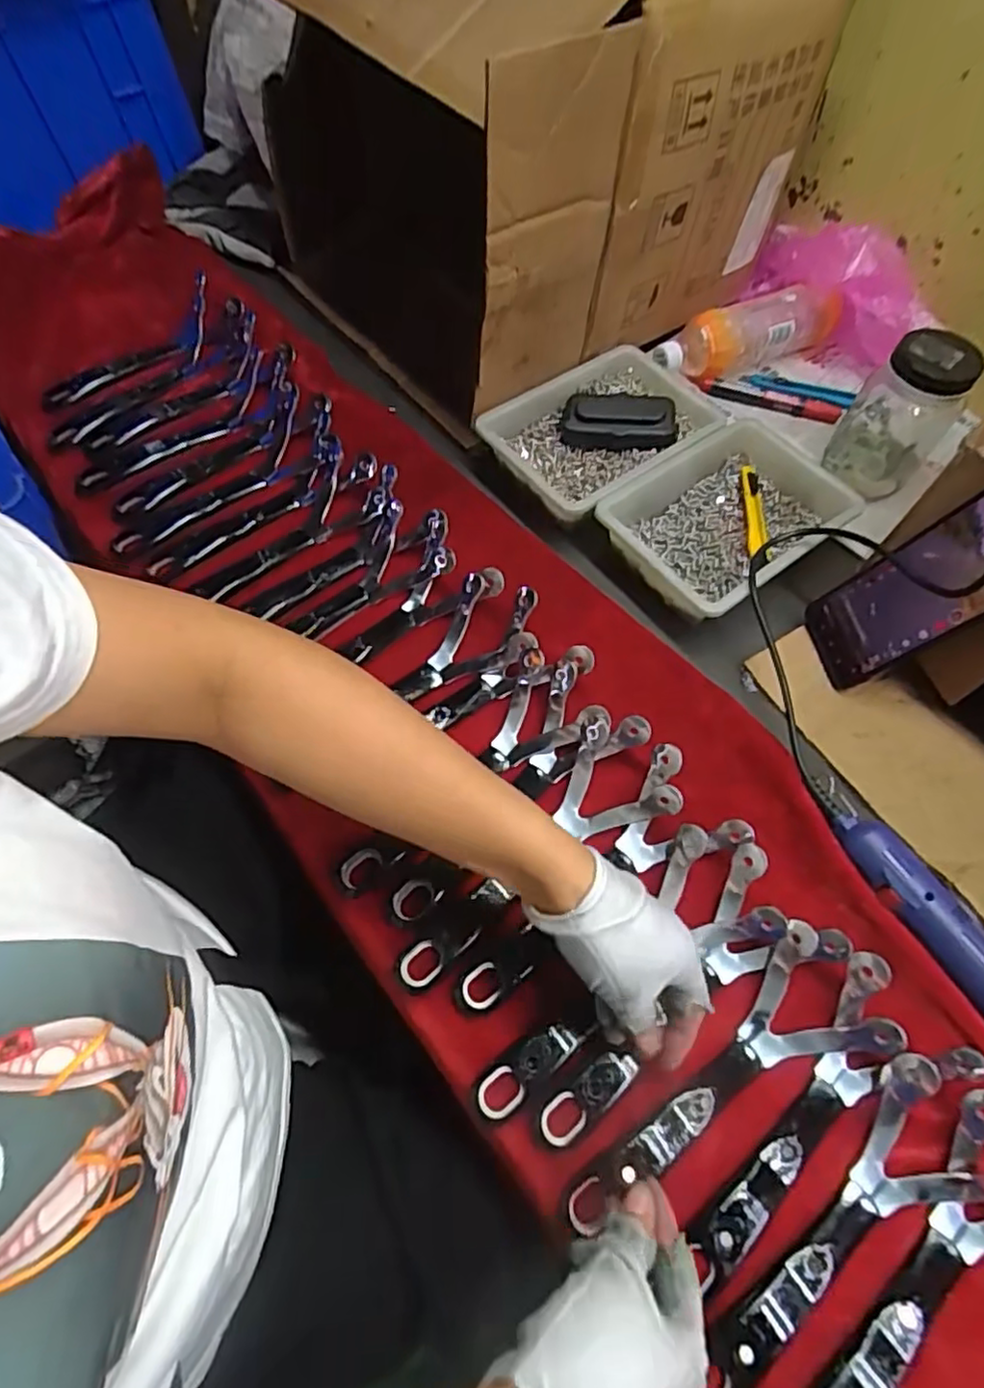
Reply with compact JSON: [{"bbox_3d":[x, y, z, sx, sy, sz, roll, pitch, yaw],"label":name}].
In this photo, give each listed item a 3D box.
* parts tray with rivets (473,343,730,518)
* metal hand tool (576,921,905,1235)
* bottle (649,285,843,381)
[{"bbox_3d":[0.113,-0.256,0.638,0.220,0.044,0.146,-36,68,-16],"label":"parts tray with rivets"},{"bbox_3d":[0.137,0.238,0.396,0.218,0.030,0.082,-32,67,-14],"label":"metal hand tool"},{"bbox_3d":[0.269,-0.387,0.708,0.213,0.056,0.065,-26,66,-12],"label":"bottle"}]

